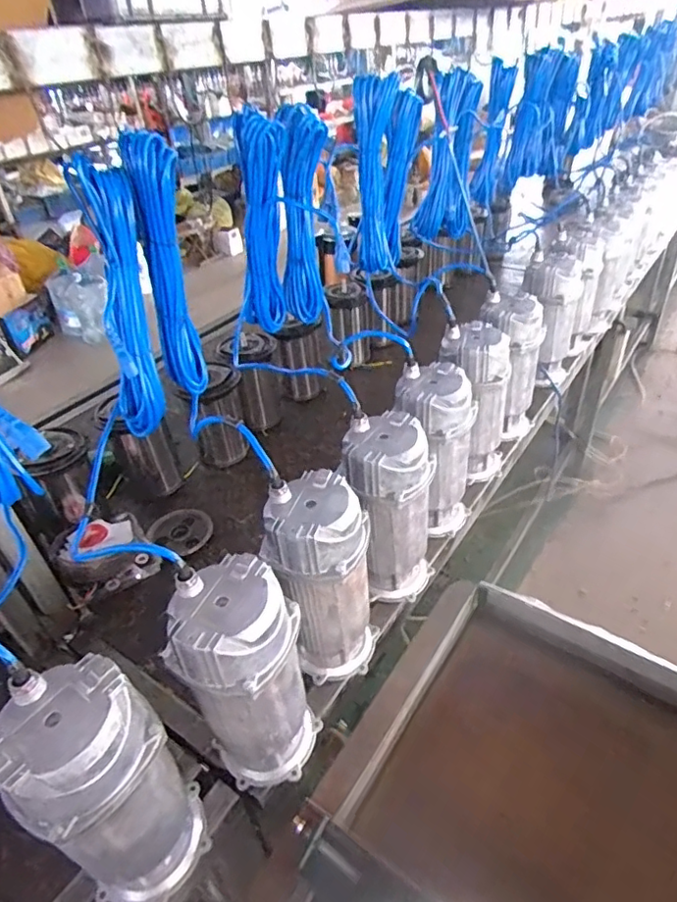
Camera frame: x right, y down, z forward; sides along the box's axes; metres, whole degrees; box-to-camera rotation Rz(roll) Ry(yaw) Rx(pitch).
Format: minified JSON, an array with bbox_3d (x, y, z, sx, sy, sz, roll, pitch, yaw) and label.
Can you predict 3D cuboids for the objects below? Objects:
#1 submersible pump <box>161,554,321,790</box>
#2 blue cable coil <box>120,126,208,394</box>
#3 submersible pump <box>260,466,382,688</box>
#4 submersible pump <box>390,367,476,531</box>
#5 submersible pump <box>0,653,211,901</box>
[{"bbox_3d":[-0.105,0.272,0.660,0.119,0.292,0.124,13,41,23],"label":"submersible pump"},{"bbox_3d":[-0.244,-0.257,0.814,0.082,0.352,0.053,-13,38,-10],"label":"blue cable coil"},{"bbox_3d":[-0.020,0.180,0.766,0.126,0.295,0.125,-7,37,-2],"label":"submersible pump"},{"bbox_3d":[0.169,0.009,0.976,0.124,0.295,0.109,-22,40,-20],"label":"submersible pump"},{"bbox_3d":[-0.228,0.350,0.568,0.127,0.298,0.116,-27,42,-25],"label":"submersible pump"}]

